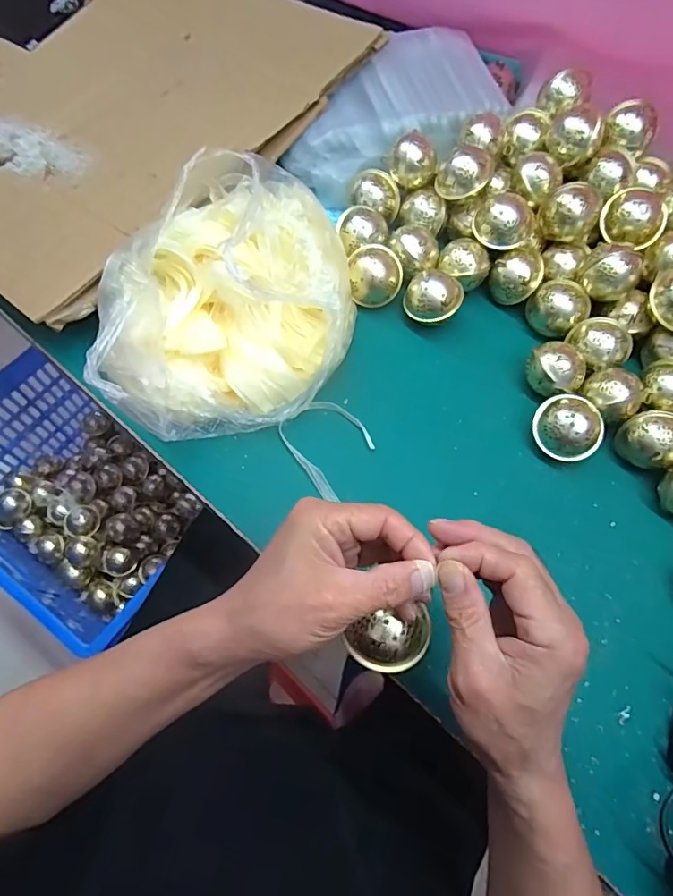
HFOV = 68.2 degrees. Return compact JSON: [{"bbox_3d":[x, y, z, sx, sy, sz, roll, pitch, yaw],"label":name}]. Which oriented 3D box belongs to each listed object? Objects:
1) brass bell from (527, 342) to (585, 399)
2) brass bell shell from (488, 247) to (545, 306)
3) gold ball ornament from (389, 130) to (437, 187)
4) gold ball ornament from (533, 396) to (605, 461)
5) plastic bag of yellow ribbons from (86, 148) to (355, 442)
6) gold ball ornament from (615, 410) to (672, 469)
[{"bbox_3d":[0.222,-0.077,0.508,0.049,0.049,0.054,-36,73,-16],"label":"brass bell"},{"bbox_3d":[0.198,-0.191,0.553,0.052,0.042,0.059,25,69,8],"label":"brass bell shell"},{"bbox_3d":[0.086,-0.320,0.557,0.049,0.041,0.044,11,67,2],"label":"gold ball ornament"},{"bbox_3d":[0.225,-0.019,0.486,0.058,0.052,0.062,1,67,-2],"label":"gold ball ornament"},{"bbox_3d":[-0.100,-0.151,0.471,0.232,0.115,0.260,-12,69,-7],"label":"plastic bag of yellow ribbons"},{"bbox_3d":[0.309,-0.009,0.485,0.056,0.047,0.055,-32,72,-14],"label":"gold ball ornament"}]

